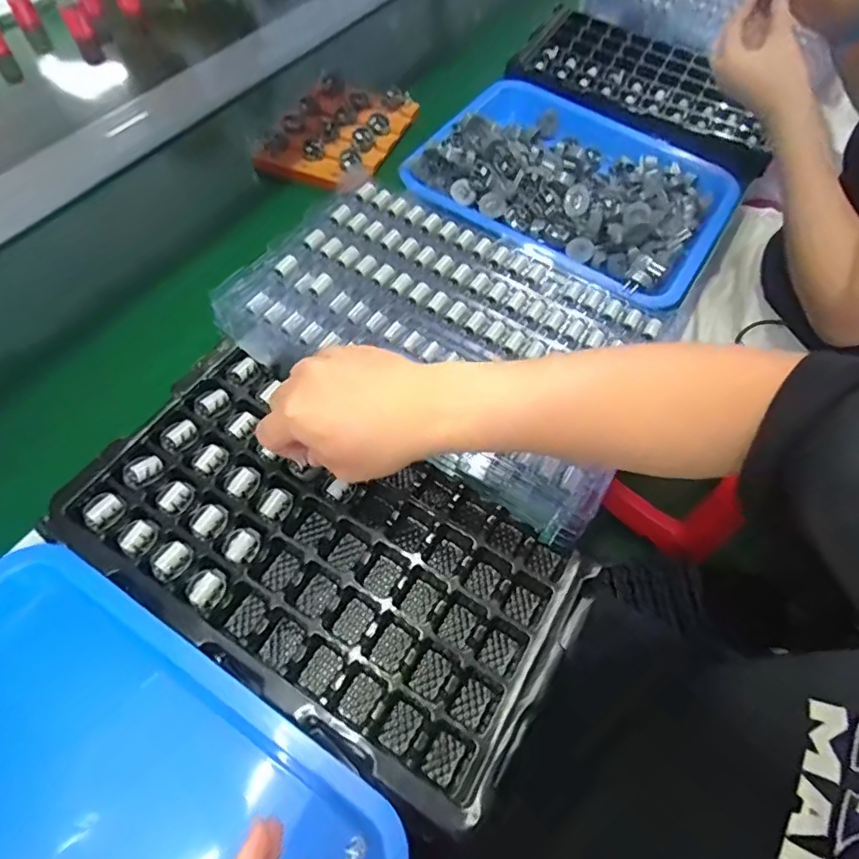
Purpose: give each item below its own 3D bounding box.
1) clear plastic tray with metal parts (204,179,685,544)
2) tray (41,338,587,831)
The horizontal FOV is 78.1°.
[{"bbox_3d":[0.015,-0.098,0.476,0.360,0.024,0.237,29,64,13],"label":"clear plastic tray with metal parts"},{"bbox_3d":[-0.077,0.086,0.394,0.341,0.046,0.198,29,64,13],"label":"tray"}]

